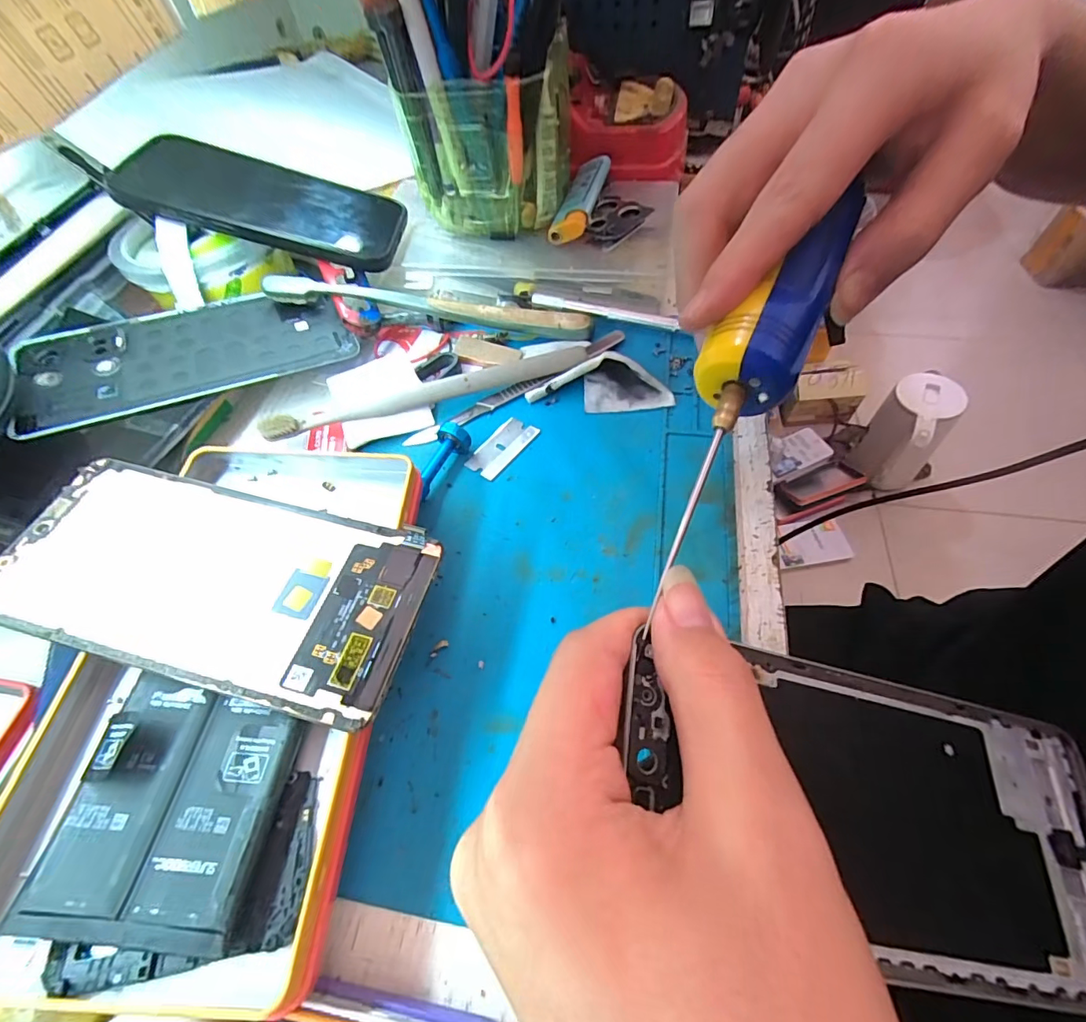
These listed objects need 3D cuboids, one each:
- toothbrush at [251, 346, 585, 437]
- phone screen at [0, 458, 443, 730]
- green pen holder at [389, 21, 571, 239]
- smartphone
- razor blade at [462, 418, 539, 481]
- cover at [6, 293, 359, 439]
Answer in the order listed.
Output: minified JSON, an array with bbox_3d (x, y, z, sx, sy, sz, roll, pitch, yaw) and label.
[{"bbox_3d":[-0.059,-0.065,0.258,0.166,0.008,0.014,-16,57,-5],"label":"toothbrush"},{"bbox_3d":[-0.120,0.024,0.180,0.153,0.004,0.071,12,57,7],"label":"phone screen"},{"bbox_3d":[-0.027,-0.211,0.294,0.085,0.083,0.064,3,57,7],"label":"green pen holder"},{"bbox_3d":[-0.161,-0.180,0.290,0.147,0.011,0.072,10,57,-13],"label":"smartphone"},{"bbox_3d":[-0.021,-0.033,0.252,0.020,0.004,0.038,34,66,24],"label":"razor blade"},{"bbox_3d":[-0.183,-0.084,0.258,0.152,0.004,0.074,-21,63,-16],"label":"cover"}]

